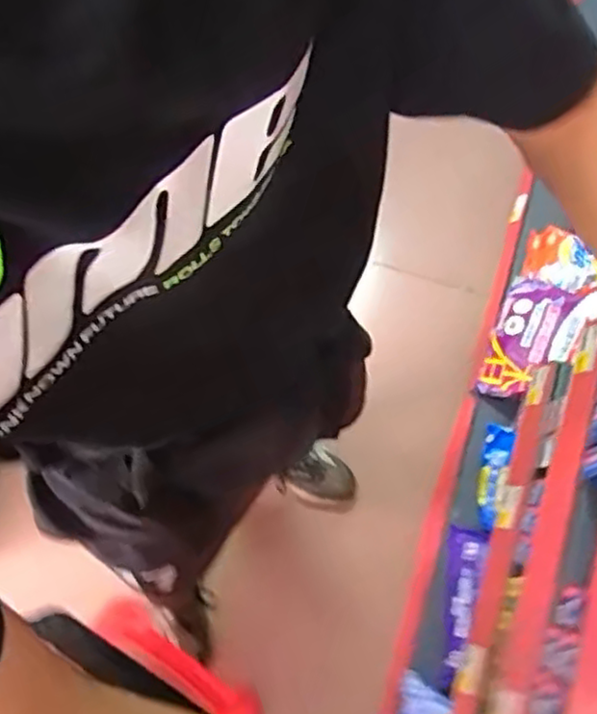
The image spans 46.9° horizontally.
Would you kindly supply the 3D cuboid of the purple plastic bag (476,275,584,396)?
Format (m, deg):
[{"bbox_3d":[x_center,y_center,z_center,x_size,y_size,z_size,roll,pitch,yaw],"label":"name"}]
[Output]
[{"bbox_3d":[0.432,-0.036,1.269,0.128,0.092,0.234,24,76,8],"label":"purple plastic bag"}]

